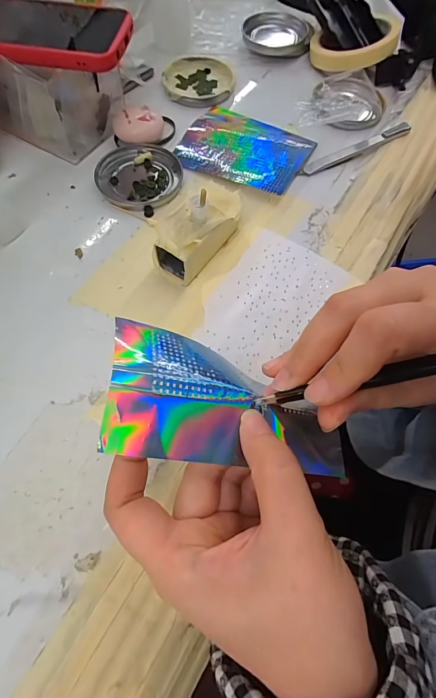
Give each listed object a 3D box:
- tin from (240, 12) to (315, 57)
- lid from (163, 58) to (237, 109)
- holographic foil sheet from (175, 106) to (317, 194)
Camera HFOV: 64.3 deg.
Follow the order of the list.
[{"bbox_3d":[0.073,-0.389,0.429,0.084,0.018,0.074,3,65,-1],"label":"tin"},{"bbox_3d":[-0.021,-0.304,0.395,0.076,0.014,0.080,1,65,-2],"label":"lid"},{"bbox_3d":[0.025,-0.202,0.347,0.125,0.009,0.100,26,64,12],"label":"holographic foil sheet"}]

